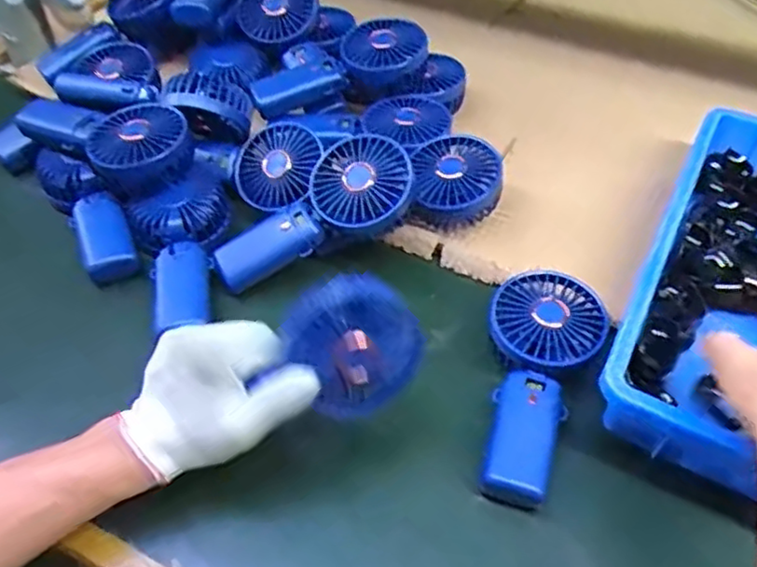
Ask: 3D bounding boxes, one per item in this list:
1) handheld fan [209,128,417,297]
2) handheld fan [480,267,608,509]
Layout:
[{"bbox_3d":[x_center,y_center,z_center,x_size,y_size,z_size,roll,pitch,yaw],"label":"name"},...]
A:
[{"bbox_3d":[-0.054,-0.057,0.585,0.193,0.045,0.091,-32,70,1],"label":"handheld fan"},{"bbox_3d":[0.113,0.068,0.499,0.085,0.041,0.184,15,49,14],"label":"handheld fan"}]

